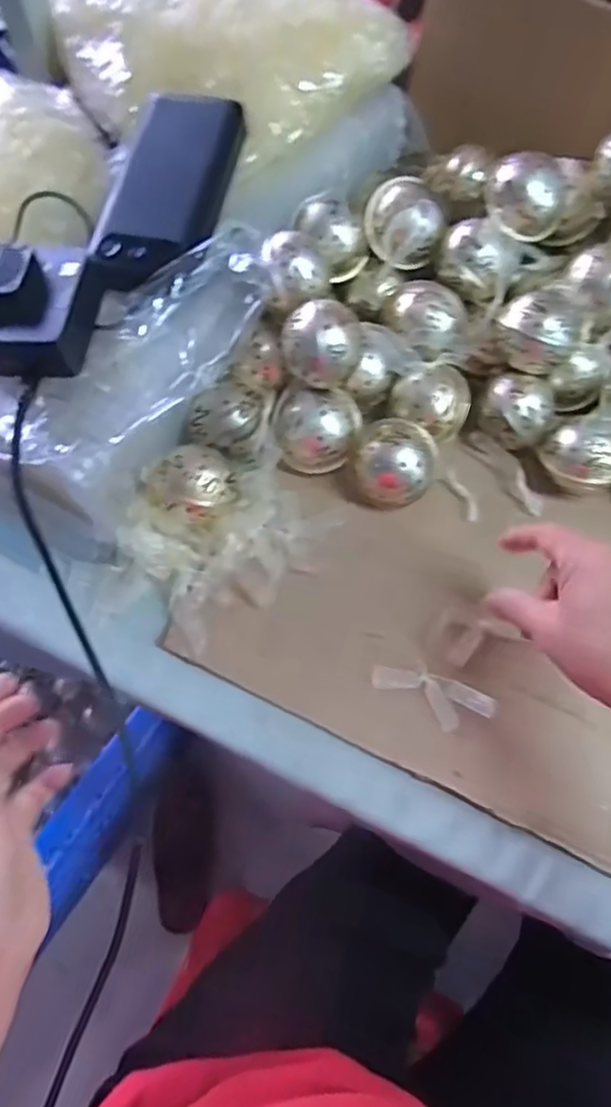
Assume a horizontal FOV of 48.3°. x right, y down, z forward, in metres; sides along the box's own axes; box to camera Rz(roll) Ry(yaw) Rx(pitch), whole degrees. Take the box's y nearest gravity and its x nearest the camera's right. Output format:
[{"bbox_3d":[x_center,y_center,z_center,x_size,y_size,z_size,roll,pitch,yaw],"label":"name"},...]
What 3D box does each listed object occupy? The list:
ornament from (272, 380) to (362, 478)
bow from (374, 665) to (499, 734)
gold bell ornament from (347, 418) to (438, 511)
[{"bbox_3d":[0.008,-0.088,0.475,0.059,0.038,0.054,10,67,1],"label":"ornament"},{"bbox_3d":[0.079,0.087,0.427,0.074,0.010,0.030,28,69,9],"label":"bow"},{"bbox_3d":[0.060,-0.063,0.467,0.057,0.044,0.055,1,67,-2],"label":"gold bell ornament"}]

